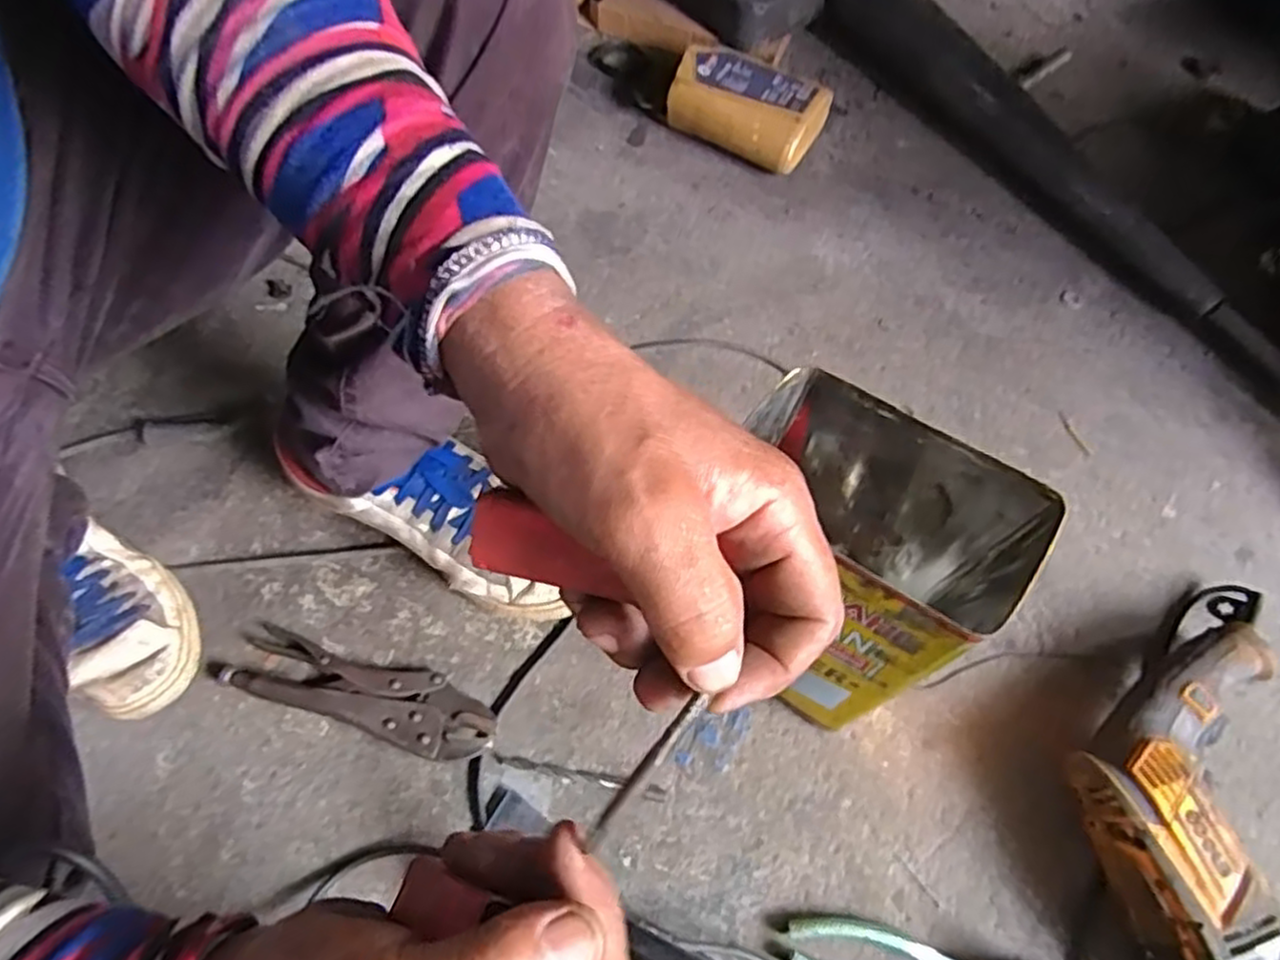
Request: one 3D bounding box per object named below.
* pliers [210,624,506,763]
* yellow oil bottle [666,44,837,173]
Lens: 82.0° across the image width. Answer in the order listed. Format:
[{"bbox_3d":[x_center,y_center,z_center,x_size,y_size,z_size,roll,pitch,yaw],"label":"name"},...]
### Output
[{"bbox_3d":[-0.213,0.159,0.557,0.214,0.026,0.055,18,64,5],"label":"pliers"},{"bbox_3d":[0.122,-0.424,0.838,0.171,0.056,0.109,27,70,12],"label":"yellow oil bottle"}]

